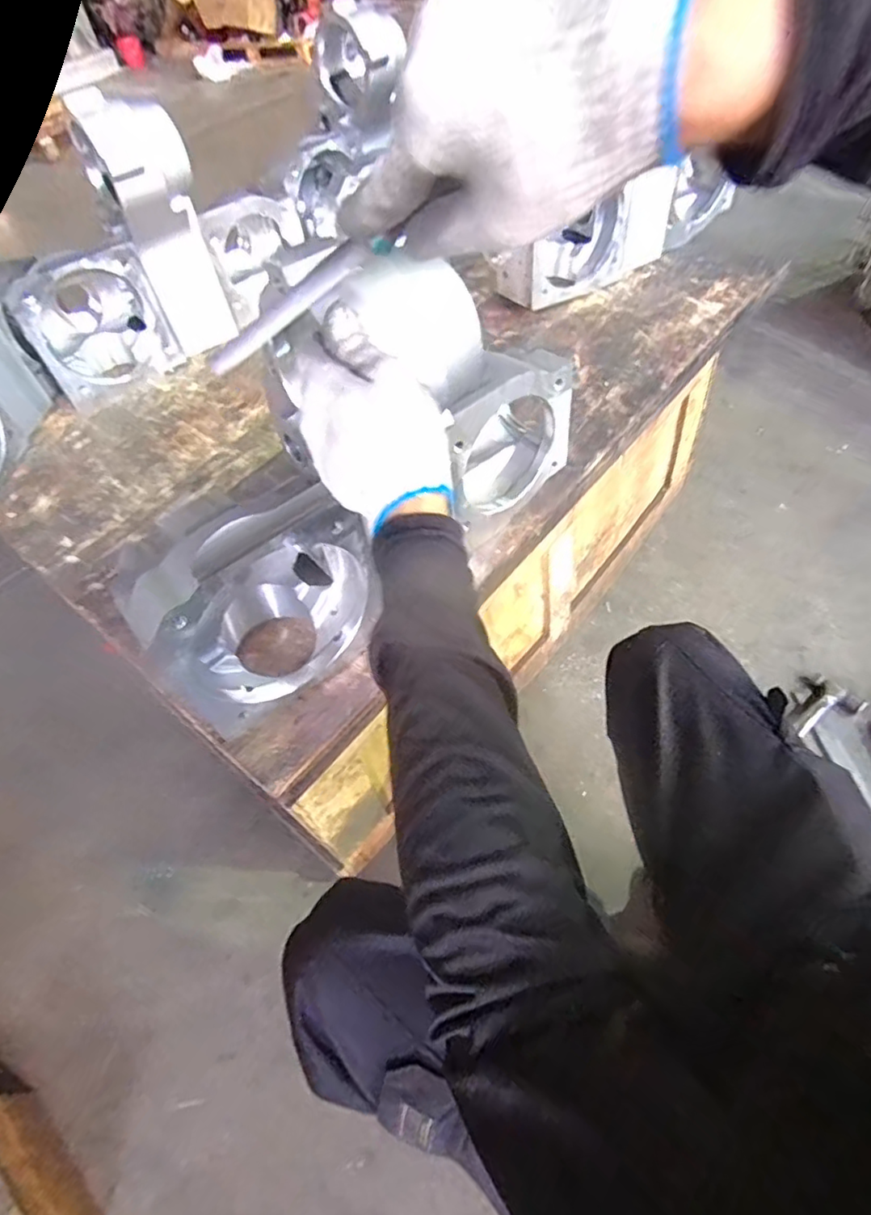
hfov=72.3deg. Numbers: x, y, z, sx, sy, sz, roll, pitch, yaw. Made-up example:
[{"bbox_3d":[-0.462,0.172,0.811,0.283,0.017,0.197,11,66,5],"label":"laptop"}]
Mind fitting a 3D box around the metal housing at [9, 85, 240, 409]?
[{"bbox_3d":[-0.482,-0.519,0.877,0.280,0.335,0.158,-27,53,-13],"label":"metal housing"}]

